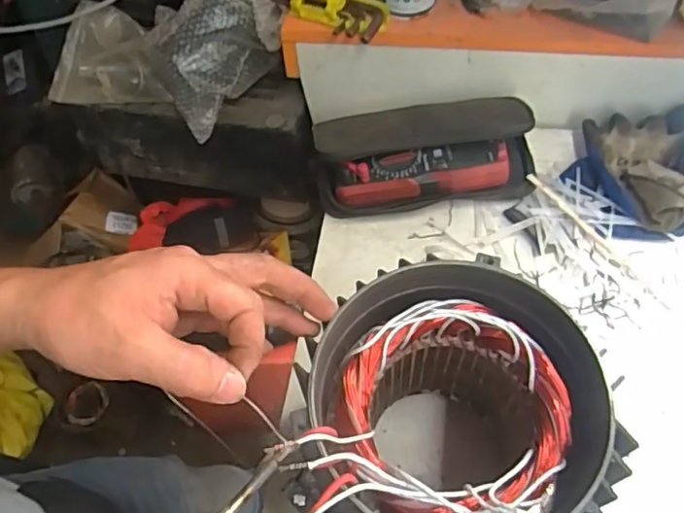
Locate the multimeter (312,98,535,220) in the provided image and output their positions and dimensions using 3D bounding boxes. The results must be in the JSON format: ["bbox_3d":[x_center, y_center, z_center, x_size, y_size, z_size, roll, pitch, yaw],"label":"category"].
[{"bbox_3d":[0.085,-0.123,0.626,0.233,0.066,0.131,-6,57,1],"label":"multimeter"}]

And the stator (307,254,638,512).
[{"bbox_3d":[0.069,0.133,0.391,0.169,0.212,0.175,-7,57,1],"label":"stator"}]

